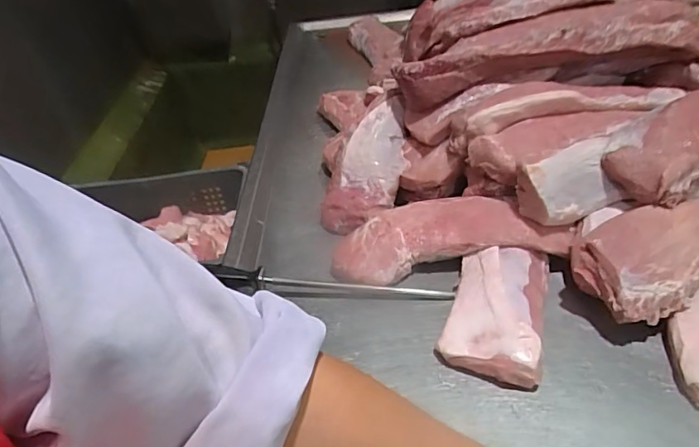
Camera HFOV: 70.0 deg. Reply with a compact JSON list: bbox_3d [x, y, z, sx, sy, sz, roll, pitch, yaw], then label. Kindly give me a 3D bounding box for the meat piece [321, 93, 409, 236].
[{"bbox_3d":[0.035,-0.113,0.896,0.117,0.065,0.281,15,72,28],"label":"meat piece"}]

